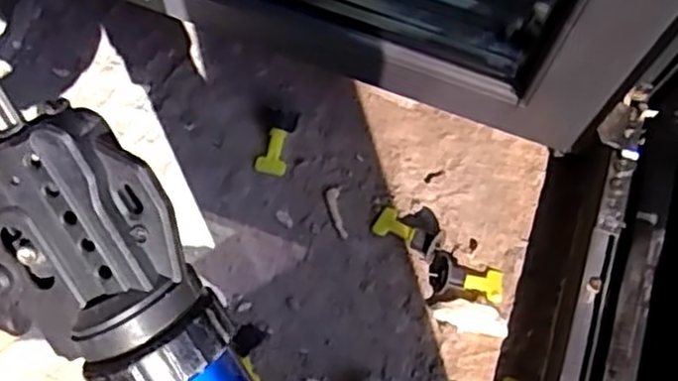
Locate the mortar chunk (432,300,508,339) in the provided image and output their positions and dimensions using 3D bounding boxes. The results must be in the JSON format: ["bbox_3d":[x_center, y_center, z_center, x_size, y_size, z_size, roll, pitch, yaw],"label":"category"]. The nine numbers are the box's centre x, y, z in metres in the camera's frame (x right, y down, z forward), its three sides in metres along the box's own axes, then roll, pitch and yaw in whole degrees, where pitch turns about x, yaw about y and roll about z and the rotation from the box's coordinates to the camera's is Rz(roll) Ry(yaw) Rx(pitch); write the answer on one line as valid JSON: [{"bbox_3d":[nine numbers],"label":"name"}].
[{"bbox_3d":[0.111,0.108,0.610,0.061,0.011,0.024,15,70,3],"label":"mortar chunk"}]

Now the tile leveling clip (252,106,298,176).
[{"bbox_3d":[-0.059,-0.044,0.660,0.034,0.021,0.060,11,87,2],"label":"tile leveling clip"}]

